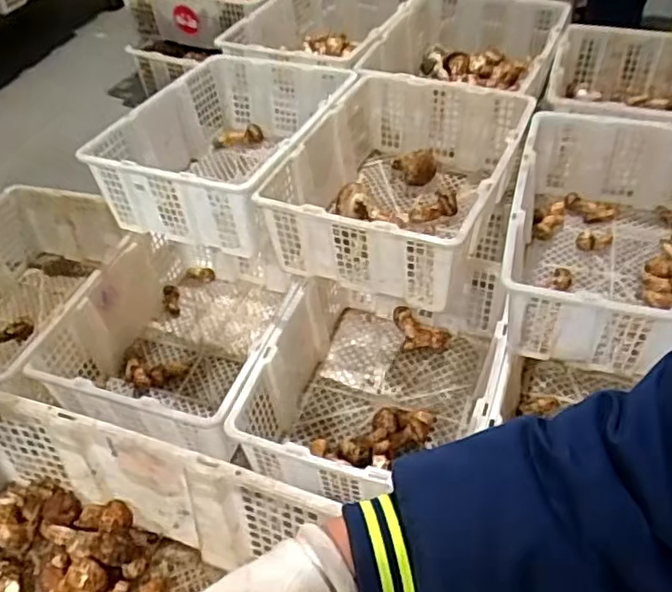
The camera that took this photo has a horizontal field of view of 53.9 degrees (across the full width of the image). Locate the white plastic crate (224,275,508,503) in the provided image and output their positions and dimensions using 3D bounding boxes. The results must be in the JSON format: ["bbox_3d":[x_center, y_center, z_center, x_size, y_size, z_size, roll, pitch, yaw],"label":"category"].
[{"bbox_3d":[0.068,0.140,1.111,0.361,0.169,0.465,12,45,15],"label":"white plastic crate"}]

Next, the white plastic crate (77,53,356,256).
[{"bbox_3d":[-0.204,-0.292,1.327,0.387,0.199,0.500,18,47,21],"label":"white plastic crate"}]

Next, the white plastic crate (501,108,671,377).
[{"bbox_3d":[0.478,-0.102,1.090,0.365,0.171,0.536,11,45,14],"label":"white plastic crate"}]

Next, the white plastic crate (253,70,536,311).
[{"bbox_3d":[0.120,-0.232,1.231,0.379,0.201,0.555,17,46,20],"label":"white plastic crate"}]

